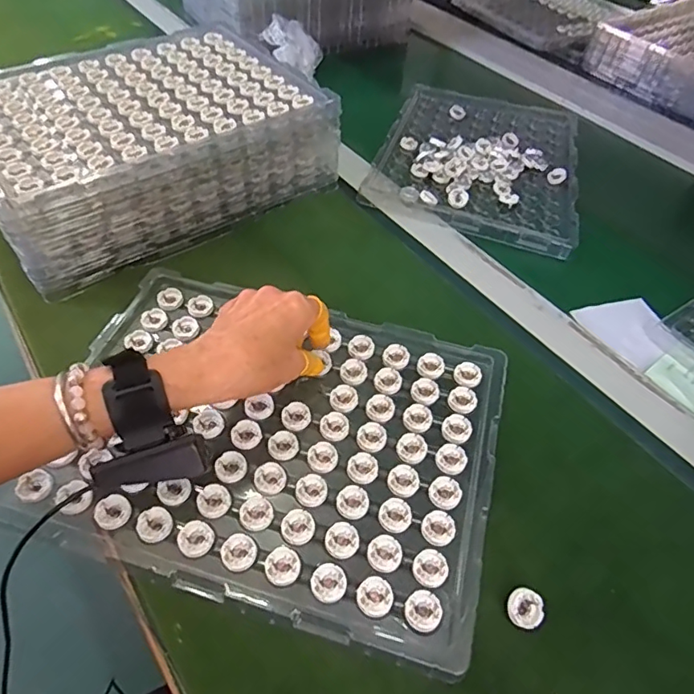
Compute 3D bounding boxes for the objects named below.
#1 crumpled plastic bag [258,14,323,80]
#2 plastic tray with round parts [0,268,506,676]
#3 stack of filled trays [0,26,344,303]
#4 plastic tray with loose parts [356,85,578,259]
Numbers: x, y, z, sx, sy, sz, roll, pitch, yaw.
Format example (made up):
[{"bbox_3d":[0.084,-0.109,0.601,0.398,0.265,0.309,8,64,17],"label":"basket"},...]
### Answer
[{"bbox_3d":[-0.083,-0.470,0.815,0.054,0.079,0.104,36,56,22],"label":"crumpled plastic bag"},{"bbox_3d":[-0.058,0.064,0.408,0.337,0.017,0.249,15,51,7],"label":"plastic tray with round parts"},{"bbox_3d":[-0.225,-0.228,0.576,0.344,0.100,0.267,-32,60,-27],"label":"stack of filled trays"},{"bbox_3d":[0.185,-0.265,0.711,0.251,0.025,0.360,16,51,8],"label":"plastic tray with loose parts"}]

